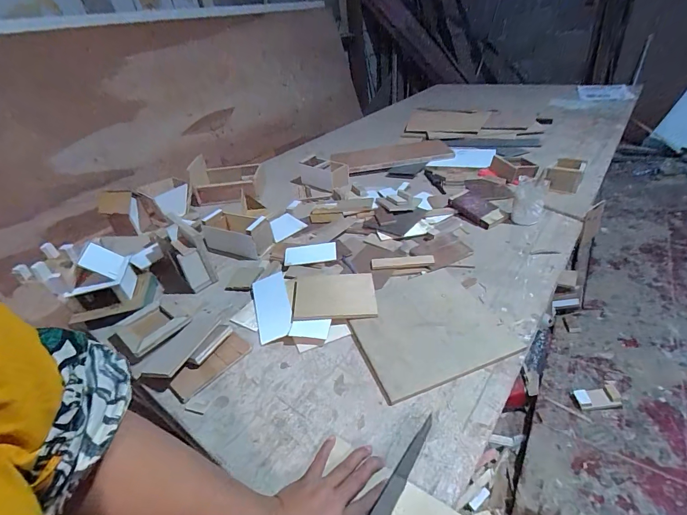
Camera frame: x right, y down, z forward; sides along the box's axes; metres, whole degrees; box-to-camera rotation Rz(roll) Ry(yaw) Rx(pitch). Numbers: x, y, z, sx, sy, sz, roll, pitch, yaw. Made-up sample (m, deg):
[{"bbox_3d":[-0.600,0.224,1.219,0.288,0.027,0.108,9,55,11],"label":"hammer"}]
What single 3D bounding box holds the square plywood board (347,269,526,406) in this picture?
[{"bbox_3d":[0.143,0.115,0.643,0.247,0.015,0.251,-16,38,-13],"label":"square plywood board"}]

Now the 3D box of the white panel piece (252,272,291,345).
[{"bbox_3d":[-0.144,0.097,0.705,0.068,0.010,0.175,-14,38,-10],"label":"white panel piece"}]

